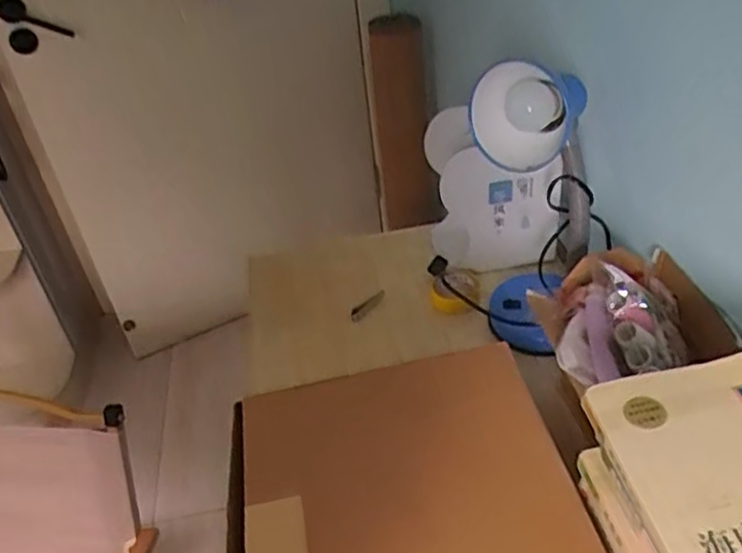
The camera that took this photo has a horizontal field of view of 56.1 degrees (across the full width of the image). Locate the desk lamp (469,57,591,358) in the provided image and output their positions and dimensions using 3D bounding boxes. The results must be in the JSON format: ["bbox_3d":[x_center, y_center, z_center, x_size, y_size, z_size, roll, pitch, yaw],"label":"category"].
[{"bbox_3d":[0.180,-0.076,0.756,0.124,0.308,0.134,-17,39,-11],"label":"desk lamp"}]

